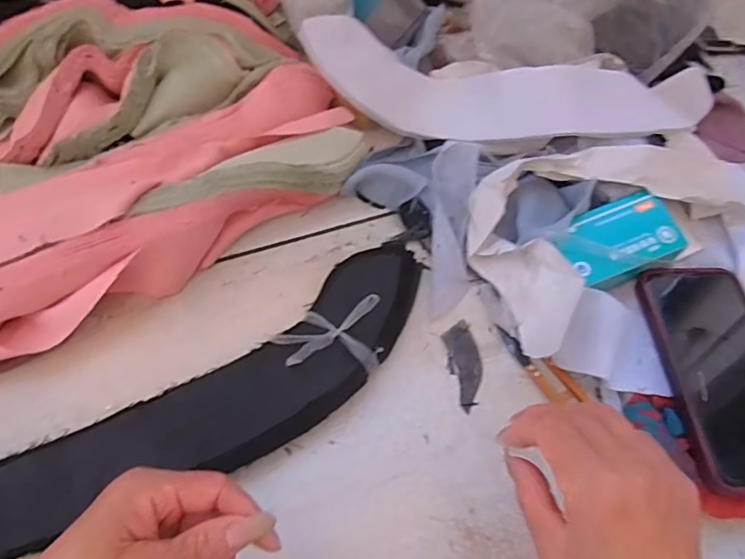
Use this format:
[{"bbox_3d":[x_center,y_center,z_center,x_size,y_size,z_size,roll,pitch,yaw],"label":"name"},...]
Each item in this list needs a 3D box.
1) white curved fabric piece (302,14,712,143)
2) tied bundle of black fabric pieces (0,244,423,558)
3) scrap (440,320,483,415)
[{"bbox_3d":[0.116,-0.158,0.458,0.348,0.062,0.086,4,65,3],"label":"white curved fabric piece"},{"bbox_3d":[-0.133,0.097,0.384,0.410,0.033,0.106,-25,67,-11],"label":"tied bundle of black fabric pieces"},{"bbox_3d":[0.072,0.065,0.413,0.027,0.004,0.064,-16,66,-7],"label":"scrap"}]

